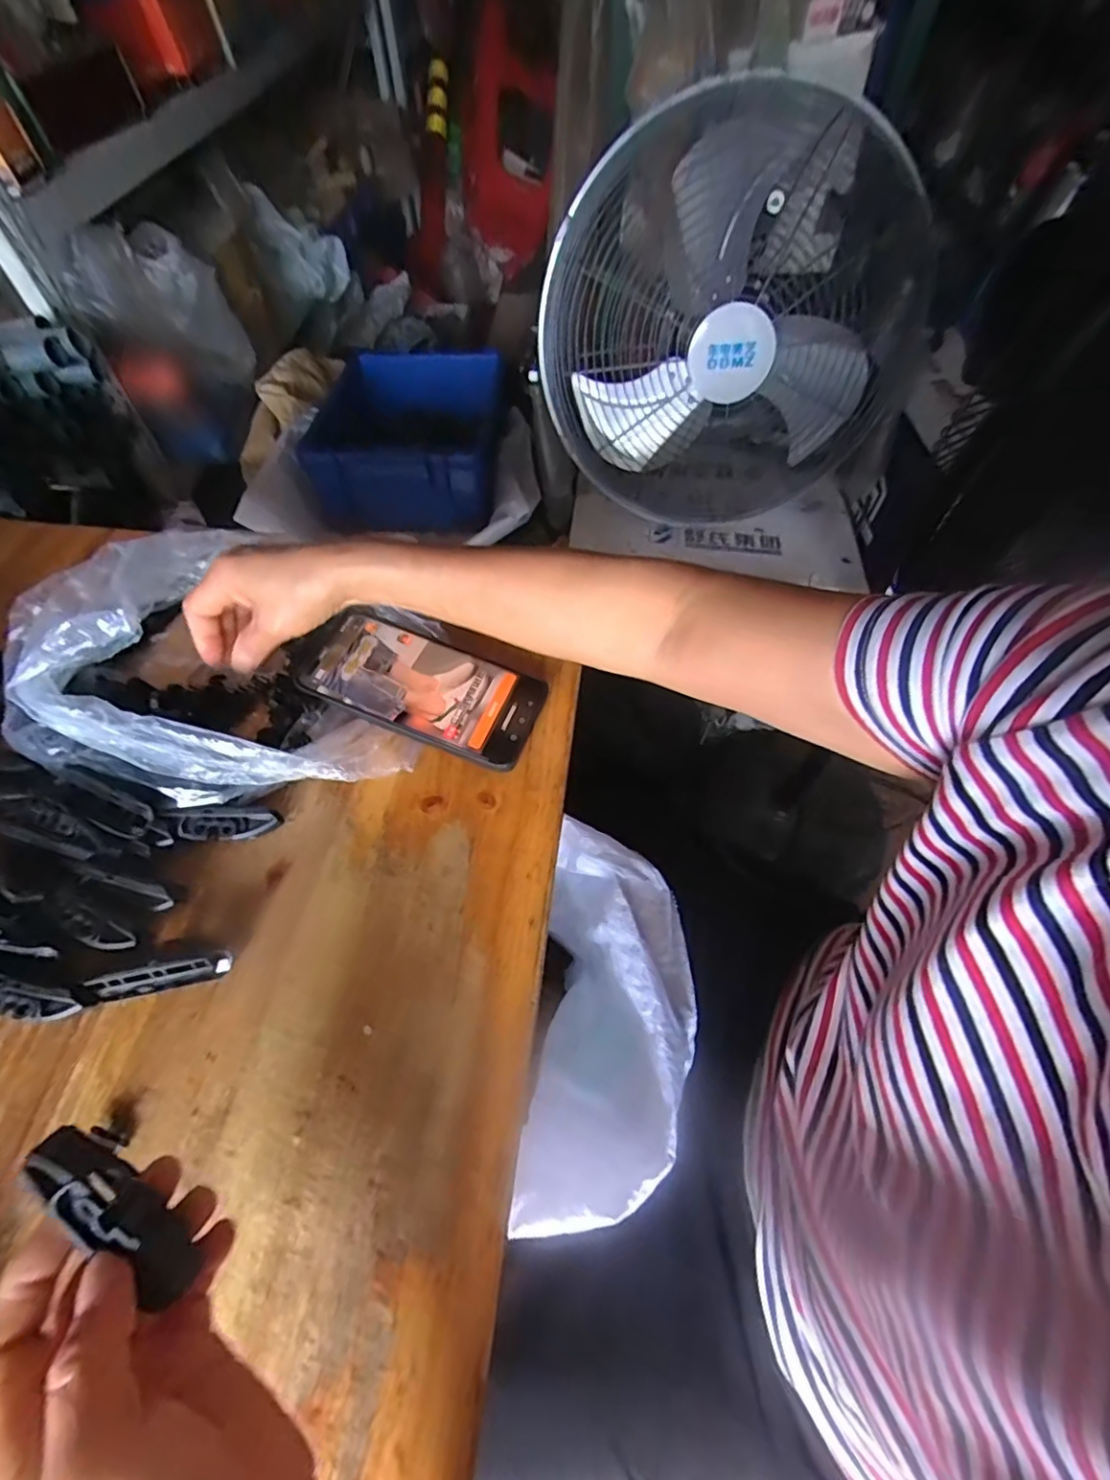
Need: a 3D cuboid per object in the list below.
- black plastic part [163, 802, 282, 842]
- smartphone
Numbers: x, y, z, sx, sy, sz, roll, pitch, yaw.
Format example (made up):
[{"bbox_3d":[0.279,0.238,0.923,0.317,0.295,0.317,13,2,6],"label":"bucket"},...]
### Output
[{"bbox_3d":[-0.202,0.051,0.359,0.061,0.018,0.019,-3,58,-1],"label":"black plastic part"},{"bbox_3d":[-0.092,-0.039,0.412,0.164,0.008,0.080,21,59,6],"label":"smartphone"}]

